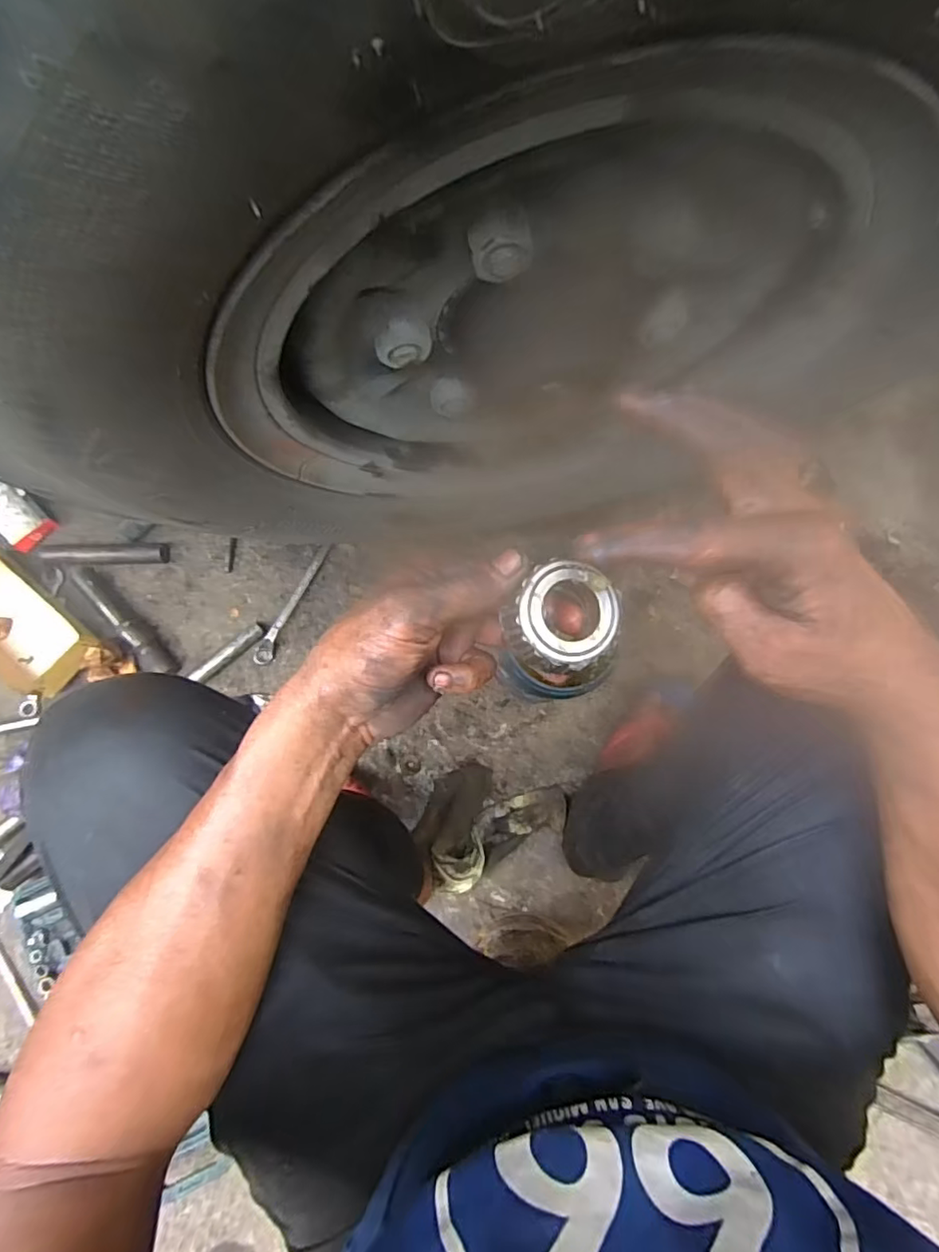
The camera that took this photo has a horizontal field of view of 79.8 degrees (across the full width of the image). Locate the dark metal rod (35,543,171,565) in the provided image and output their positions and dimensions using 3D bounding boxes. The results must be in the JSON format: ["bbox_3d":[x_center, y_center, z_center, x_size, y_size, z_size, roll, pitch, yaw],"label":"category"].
[{"bbox_3d":[-0.501,-0.098,0.763,0.170,0.034,0.033,-2,81,-2],"label":"dark metal rod"}]

